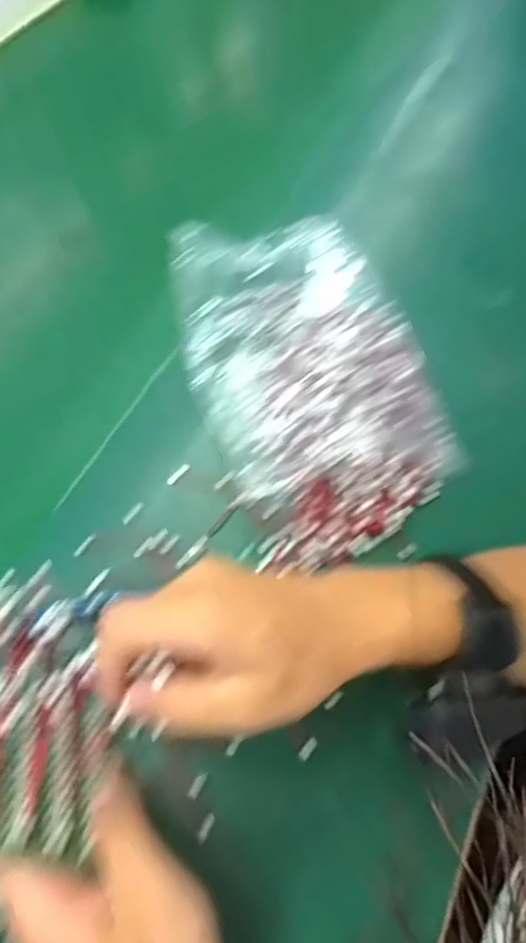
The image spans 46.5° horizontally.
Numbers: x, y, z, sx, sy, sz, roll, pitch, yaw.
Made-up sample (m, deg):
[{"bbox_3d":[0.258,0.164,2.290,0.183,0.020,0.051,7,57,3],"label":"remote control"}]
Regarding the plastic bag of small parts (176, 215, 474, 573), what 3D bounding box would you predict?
[{"bbox_3d":[0.033,-0.074,0.439,0.154,0.047,0.278,-19,63,-11],"label":"plastic bag of small parts"}]

